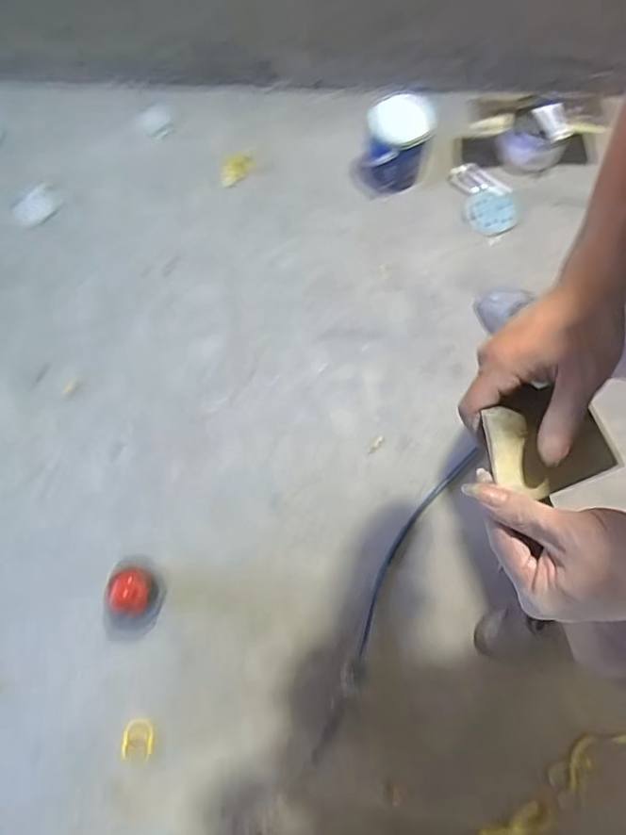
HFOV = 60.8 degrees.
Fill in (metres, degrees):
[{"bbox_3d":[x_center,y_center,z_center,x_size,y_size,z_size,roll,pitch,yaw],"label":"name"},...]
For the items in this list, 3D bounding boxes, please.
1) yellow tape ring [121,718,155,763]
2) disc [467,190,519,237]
[{"bbox_3d":[-0.326,0.602,0.997,0.058,0.014,0.066,4,72,1],"label":"yellow tape ring"},{"bbox_3d":[0.439,-0.508,1.315,0.116,0.005,0.115,-1,77,5],"label":"disc"}]

